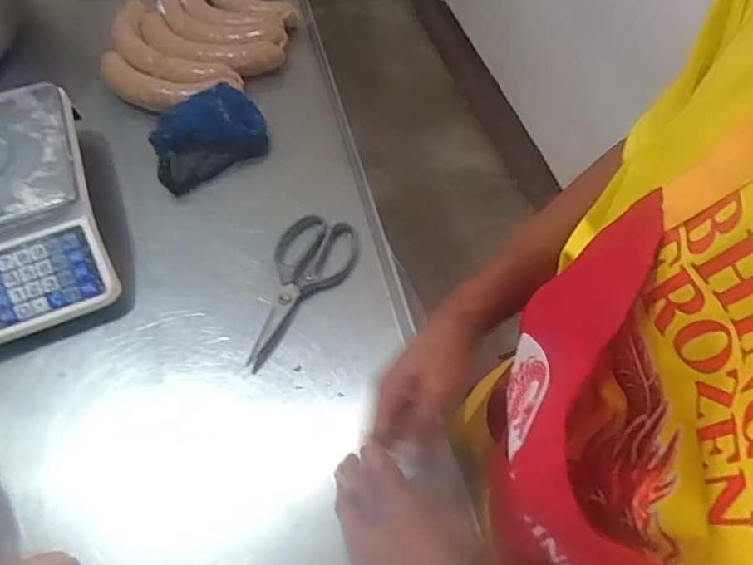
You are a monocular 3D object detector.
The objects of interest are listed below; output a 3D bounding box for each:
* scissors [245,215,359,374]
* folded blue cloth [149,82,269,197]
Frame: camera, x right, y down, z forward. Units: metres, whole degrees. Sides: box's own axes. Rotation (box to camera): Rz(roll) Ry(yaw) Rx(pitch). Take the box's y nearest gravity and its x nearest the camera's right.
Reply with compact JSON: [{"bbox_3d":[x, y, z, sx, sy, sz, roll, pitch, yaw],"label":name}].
[{"bbox_3d":[-0.094,0.005,0.634,0.093,0.013,0.205,17,59,16],"label":"scissors"},{"bbox_3d":[-0.231,-0.198,0.753,0.159,0.050,0.112,-31,60,-18],"label":"folded blue cloth"}]

